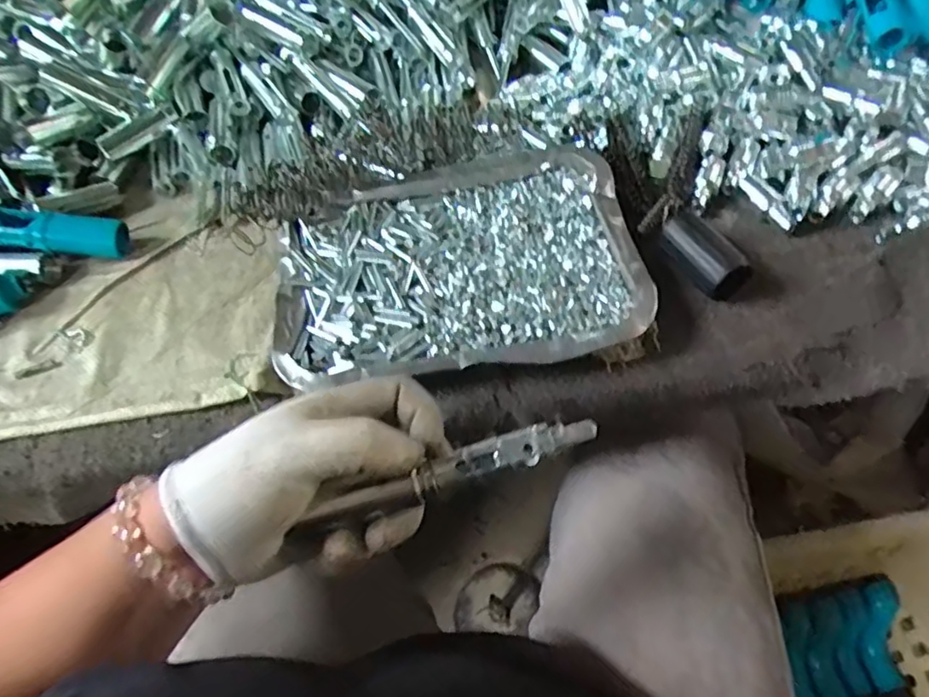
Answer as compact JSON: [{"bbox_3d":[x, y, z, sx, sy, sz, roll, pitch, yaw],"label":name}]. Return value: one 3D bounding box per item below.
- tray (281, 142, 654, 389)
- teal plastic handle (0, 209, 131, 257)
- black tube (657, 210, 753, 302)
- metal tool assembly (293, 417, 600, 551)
[{"bbox_3d":[-0.008,-0.058,0.445,0.248,0.025,0.172,-10,56,-2],"label":"tray"},{"bbox_3d":[-0.333,-0.094,0.486,0.125,0.028,0.033,5,55,-10],"label":"teal plastic handle"},{"bbox_3d":[0.165,-0.065,0.439,0.033,0.030,0.066,-24,57,-11],"label":"black tube"},{"bbox_3d":[-0.005,0.059,0.301,0.140,0.011,0.015,-19,57,-6],"label":"metal tool assembly"}]

